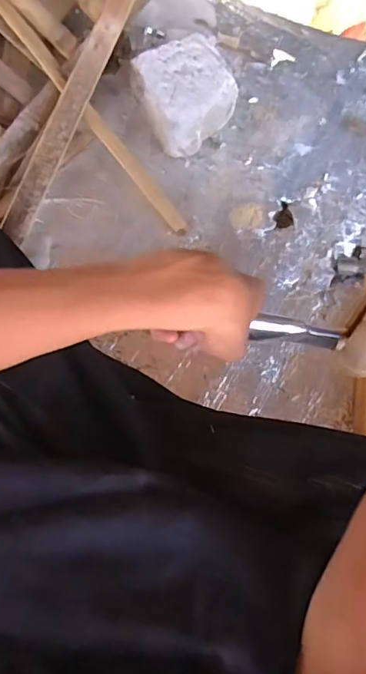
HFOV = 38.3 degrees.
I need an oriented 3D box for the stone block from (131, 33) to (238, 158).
[{"bbox_3d":[0.004,-0.331,0.734,0.119,0.084,0.130,-29,72,-9],"label":"stone block"}]

